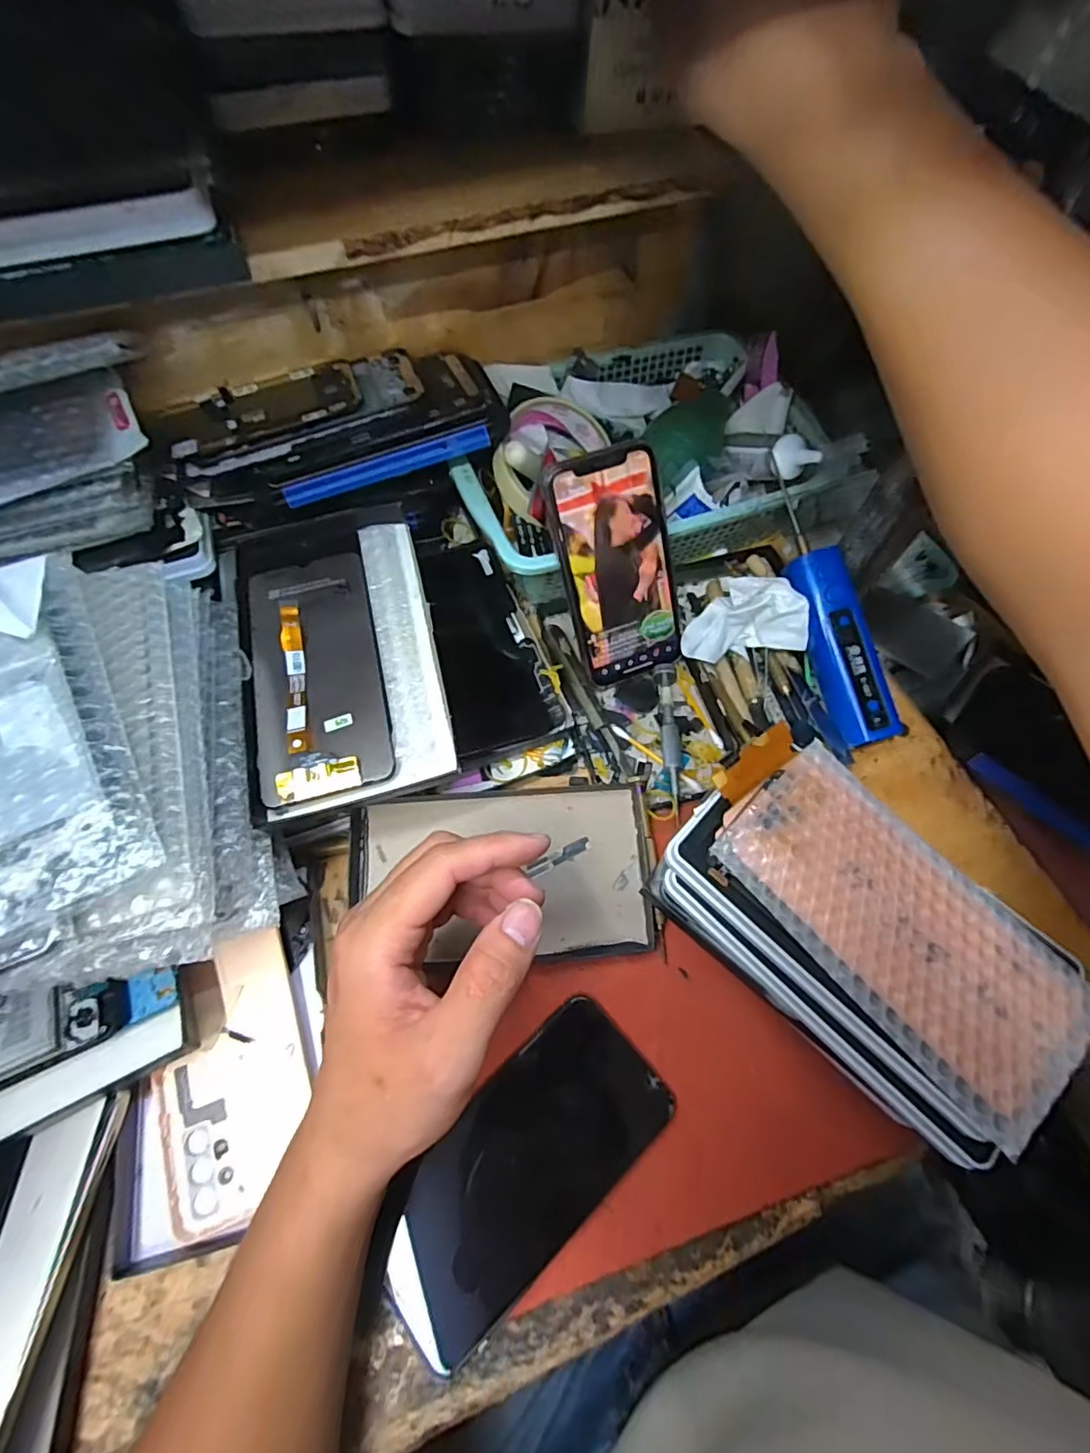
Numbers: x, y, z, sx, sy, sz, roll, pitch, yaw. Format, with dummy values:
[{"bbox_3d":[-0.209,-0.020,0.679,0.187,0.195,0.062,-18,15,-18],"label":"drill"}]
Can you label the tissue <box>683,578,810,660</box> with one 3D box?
[{"bbox_3d":[0.137,-0.075,0.403,0.076,0.045,0.049,-3,65,-2],"label":"tissue"}]

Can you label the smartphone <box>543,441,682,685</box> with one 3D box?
[{"bbox_3d":[0.049,-0.102,0.378,0.071,0.145,0.004,-20,27,-7],"label":"smartphone"}]

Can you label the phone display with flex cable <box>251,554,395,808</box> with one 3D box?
[{"bbox_3d":[-0.130,-0.034,0.325,0.070,0.011,0.151,-14,65,-7],"label":"phone display with flex cable"}]

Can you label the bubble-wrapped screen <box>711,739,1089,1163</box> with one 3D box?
[{"bbox_3d":[0.168,0.090,0.271,0.088,0.008,0.165,-38,71,-17],"label":"bubble-wrapped screen"}]

